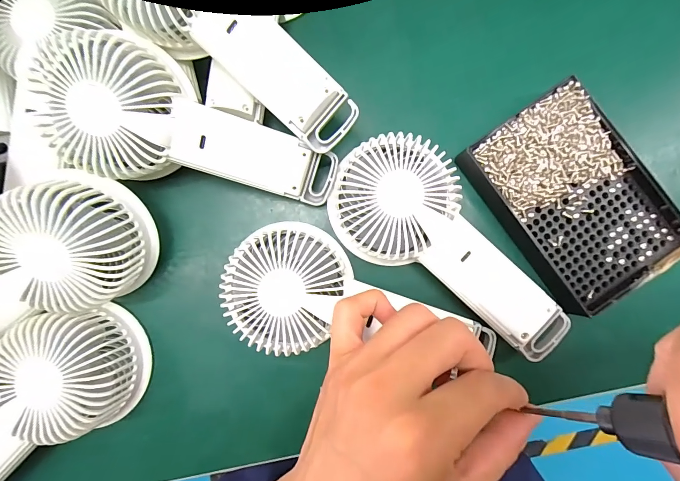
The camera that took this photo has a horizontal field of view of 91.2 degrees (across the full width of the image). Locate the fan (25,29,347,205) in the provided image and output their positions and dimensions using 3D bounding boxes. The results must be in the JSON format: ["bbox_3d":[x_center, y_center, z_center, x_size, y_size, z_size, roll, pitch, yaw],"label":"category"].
[{"bbox_3d":[-0.094,-0.069,0.216,0.189,0.046,0.082,16,88,-16],"label":"fan"}]

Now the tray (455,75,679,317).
[{"bbox_3d":[0.157,-0.027,0.227,0.095,0.020,0.137,-35,87,0],"label":"tray"}]

